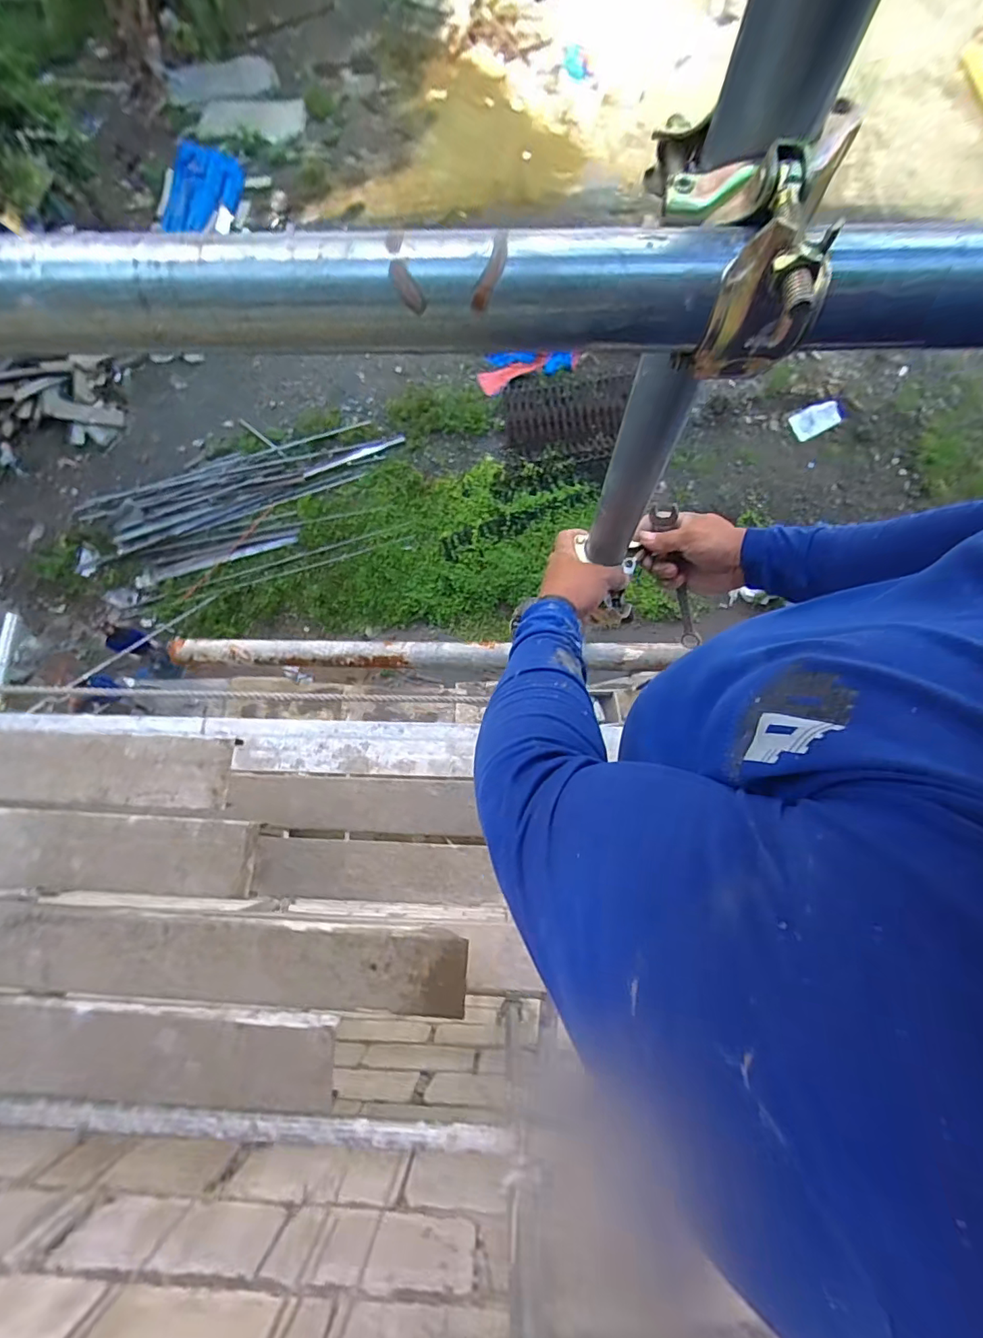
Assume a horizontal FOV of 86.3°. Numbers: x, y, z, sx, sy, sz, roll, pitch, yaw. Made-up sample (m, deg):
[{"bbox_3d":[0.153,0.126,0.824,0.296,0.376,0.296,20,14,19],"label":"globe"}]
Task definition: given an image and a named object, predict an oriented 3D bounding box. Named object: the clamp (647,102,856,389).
[{"bbox_3d":[0.112,-0.205,0.244,0.082,0.068,0.108,13,75,5],"label":"clamp"}]

